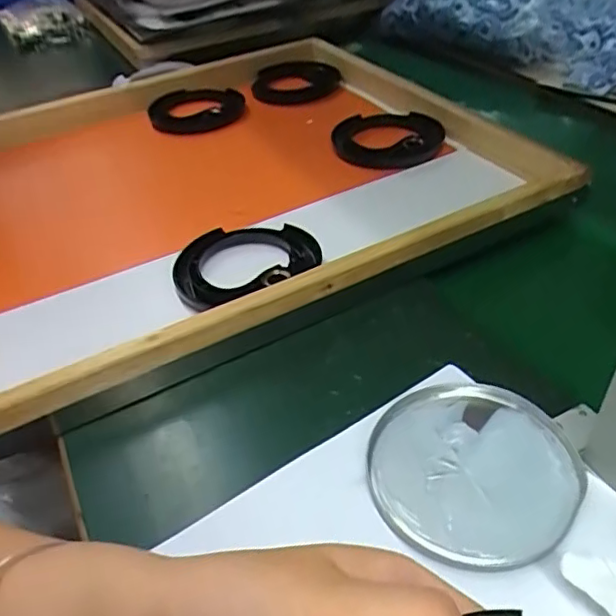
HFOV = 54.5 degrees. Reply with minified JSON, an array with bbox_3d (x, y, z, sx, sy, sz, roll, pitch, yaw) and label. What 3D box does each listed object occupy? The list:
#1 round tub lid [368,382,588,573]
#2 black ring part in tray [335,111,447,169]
[{"bbox_3d":[0.105,0.099,0.377,0.123,0.014,0.129,-2,40,2],"label":"round tub lid"},{"bbox_3d":[0.094,-0.189,0.677,0.121,0.024,0.103,-7,40,-3],"label":"black ring part in tray"}]

